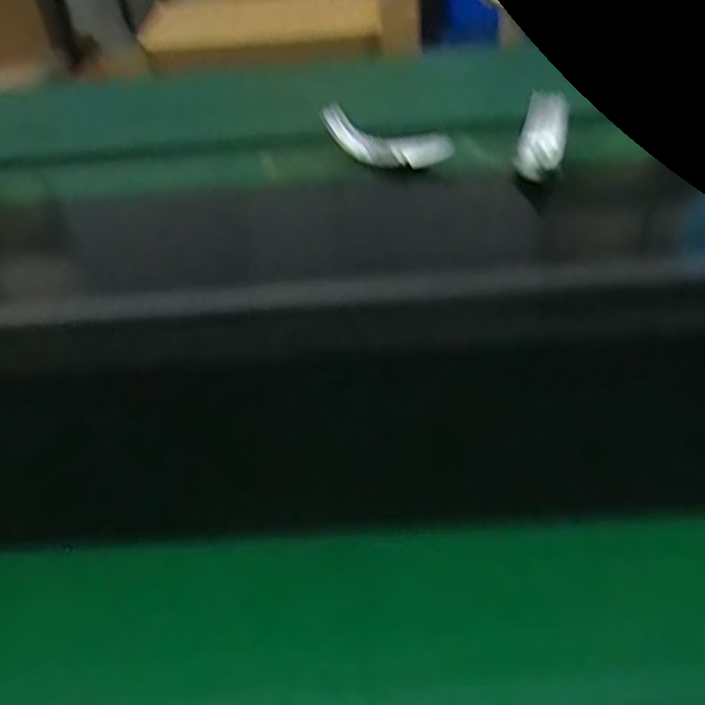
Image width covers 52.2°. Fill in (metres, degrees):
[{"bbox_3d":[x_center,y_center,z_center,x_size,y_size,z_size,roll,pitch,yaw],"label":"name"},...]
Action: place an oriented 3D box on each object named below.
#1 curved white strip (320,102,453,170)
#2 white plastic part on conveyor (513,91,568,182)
[{"bbox_3d":[0.045,-0.287,0.963,0.167,0.064,0.046,12,40,21],"label":"curved white strip"},{"bbox_3d":[0.252,-0.285,0.956,0.055,0.023,0.117,13,84,23],"label":"white plastic part on conveyor"}]

